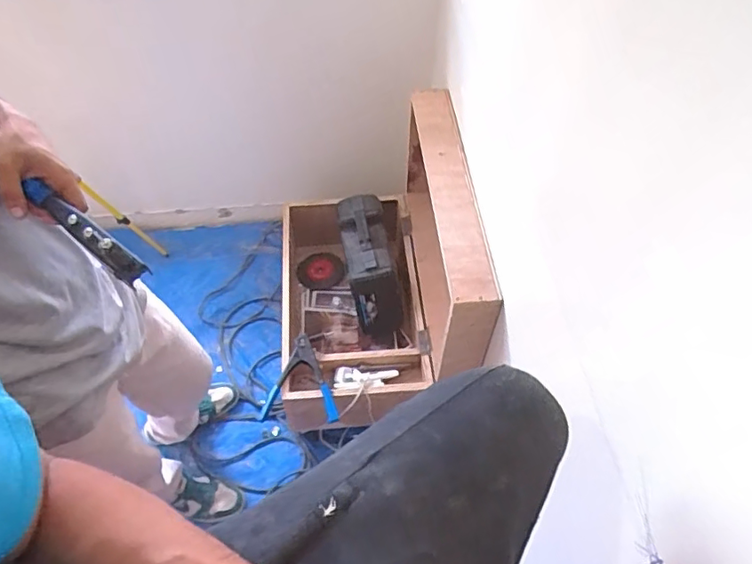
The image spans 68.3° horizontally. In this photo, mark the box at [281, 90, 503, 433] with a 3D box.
[{"bbox_3d":[-0.028,-0.047,1.534,0.509,0.643,0.712,-7,53,-3],"label":"box"}]

